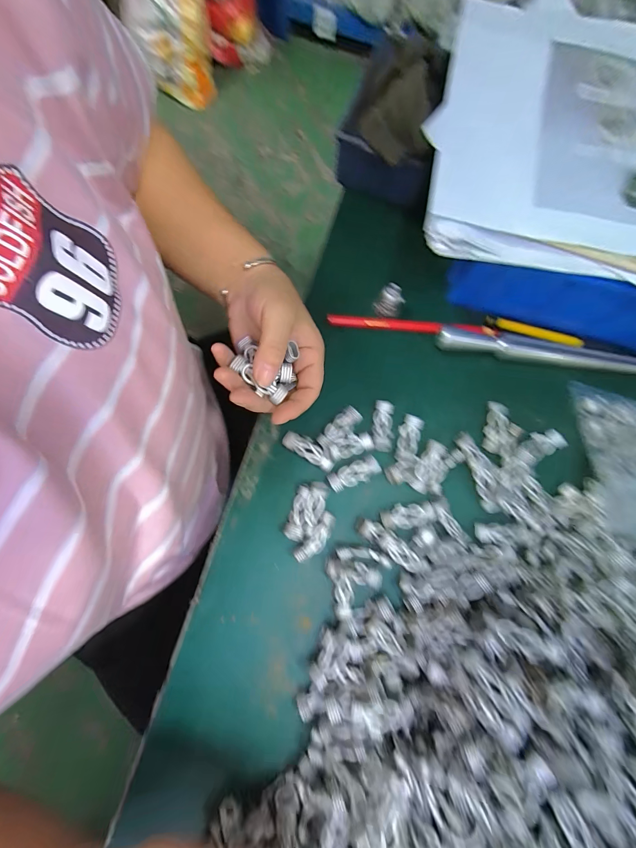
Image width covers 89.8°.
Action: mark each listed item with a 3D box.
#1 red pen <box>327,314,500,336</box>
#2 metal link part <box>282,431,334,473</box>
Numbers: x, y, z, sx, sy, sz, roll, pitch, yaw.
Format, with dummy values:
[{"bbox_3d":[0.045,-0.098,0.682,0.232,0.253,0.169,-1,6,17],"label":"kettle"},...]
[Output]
[{"bbox_3d":[0.092,-0.096,0.314,0.163,0.007,0.010,6,79,2],"label":"red pen"},{"bbox_3d":[-0.008,0.024,0.288,0.051,0.007,0.017,29,81,6],"label":"metal link part"}]

